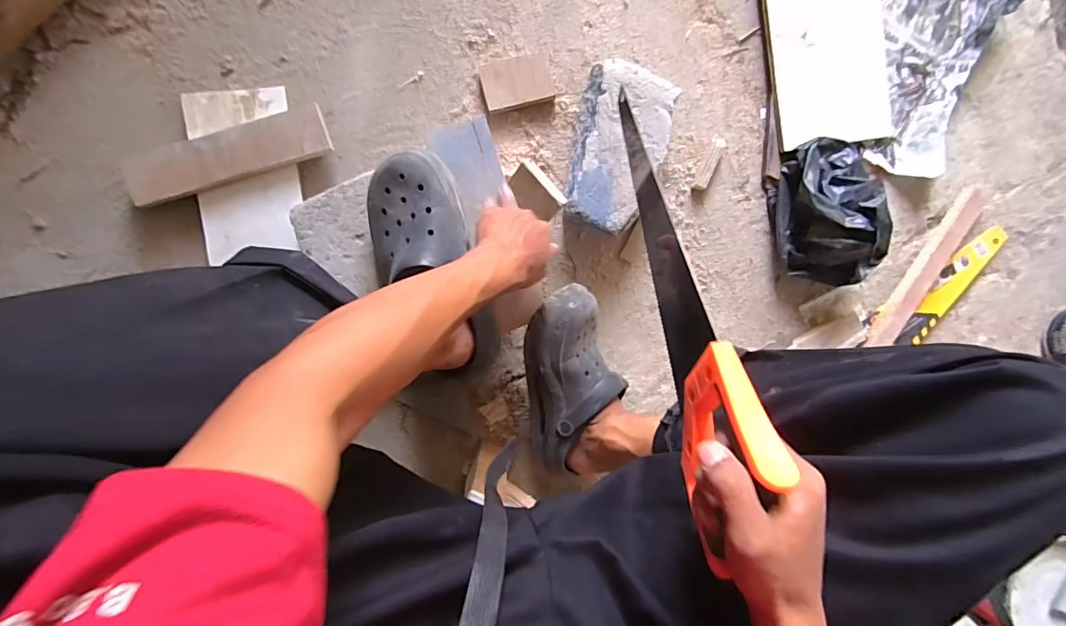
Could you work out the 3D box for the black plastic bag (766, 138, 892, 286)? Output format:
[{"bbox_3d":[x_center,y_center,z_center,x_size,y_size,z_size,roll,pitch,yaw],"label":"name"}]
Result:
[{"bbox_3d":[0.419,-0.140,0.668,0.135,0.099,0.197,1,93,-4],"label":"black plastic bag"}]

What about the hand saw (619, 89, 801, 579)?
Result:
[{"bbox_3d":[0.114,-0.013,0.388,0.033,0.106,0.381,-6,64,-3],"label":"hand saw"}]

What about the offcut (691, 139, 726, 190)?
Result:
[{"bbox_3d":[0.255,-0.214,0.693,0.020,0.010,0.083,27,91,-5],"label":"offcut"}]

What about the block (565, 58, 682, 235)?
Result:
[{"bbox_3d":[0.114,-0.216,0.649,0.119,0.080,0.208,13,94,-4],"label":"block"}]

